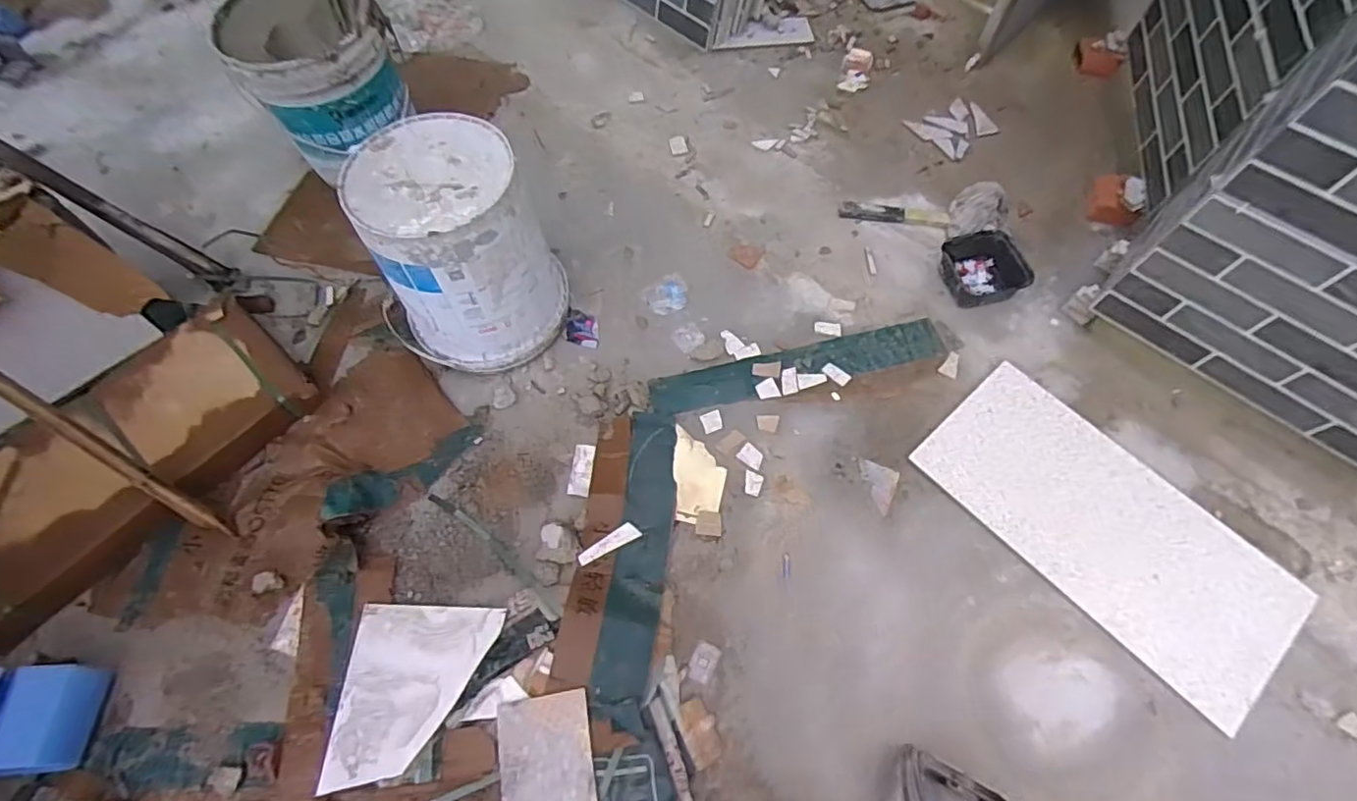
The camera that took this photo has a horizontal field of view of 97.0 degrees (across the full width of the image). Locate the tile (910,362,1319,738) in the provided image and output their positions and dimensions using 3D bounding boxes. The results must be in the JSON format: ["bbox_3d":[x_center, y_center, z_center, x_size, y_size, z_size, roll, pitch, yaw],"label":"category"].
[{"bbox_3d":[0.743,0.216,1.051,0.305,0.010,0.602,-40,72,-17],"label":"tile"}]

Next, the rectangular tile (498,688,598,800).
[{"bbox_3d":[-0.188,0.555,0.869,0.132,0.013,0.229,-10,64,-3],"label":"rectangular tile"}]

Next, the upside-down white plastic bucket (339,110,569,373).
[{"bbox_3d":[-0.406,-0.258,1.104,0.304,0.400,0.301,-1,64,2],"label":"upside-down white plastic bucket"}]

